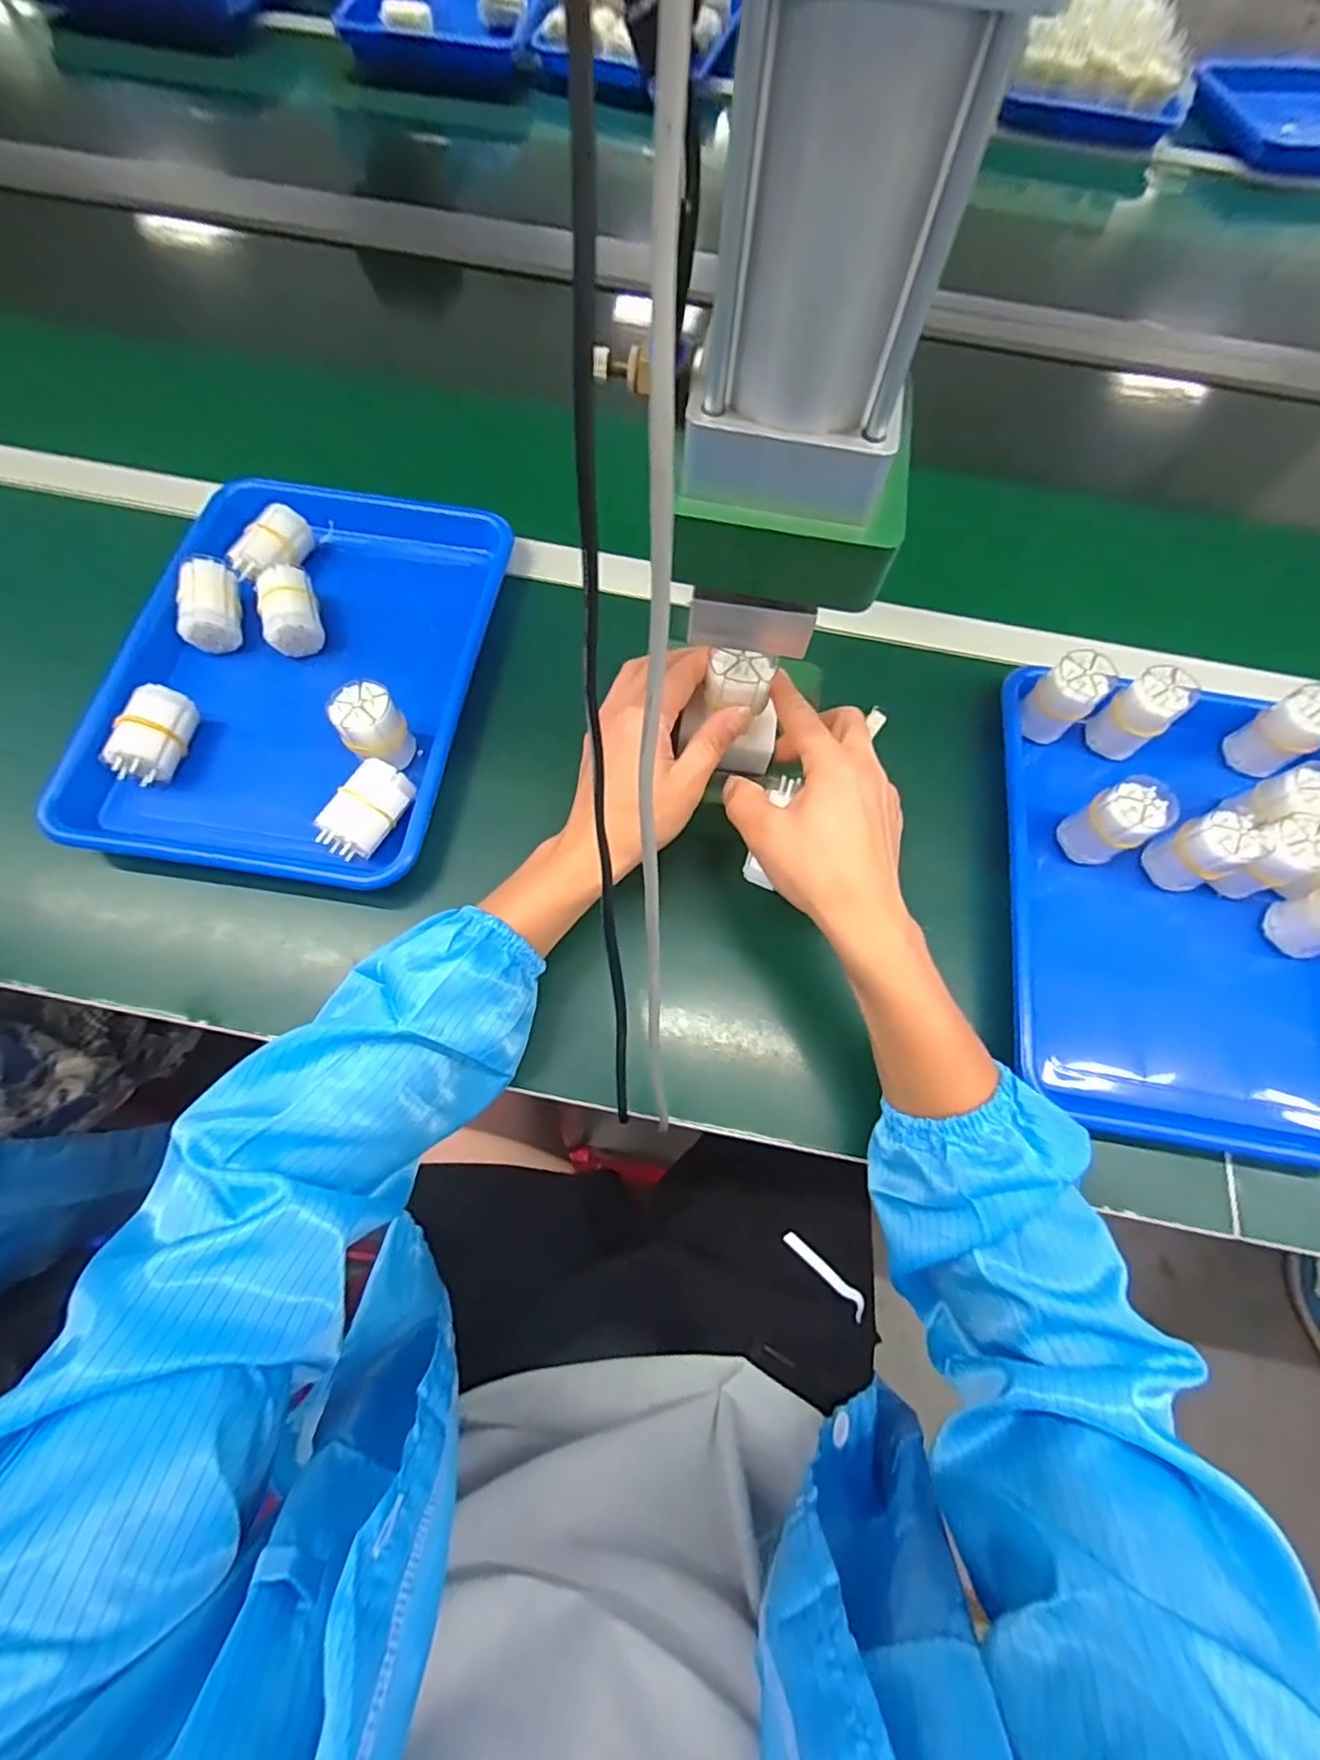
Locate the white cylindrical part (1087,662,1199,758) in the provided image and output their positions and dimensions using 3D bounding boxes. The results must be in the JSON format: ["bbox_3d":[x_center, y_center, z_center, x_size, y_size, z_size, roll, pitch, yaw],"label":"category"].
[{"bbox_3d":[0.344,-0.119,0.453,0.040,0.063,0.039,-36,74,-16],"label":"white cylindrical part"}]

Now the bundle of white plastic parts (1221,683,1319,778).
[{"bbox_3d":[0.449,-0.106,0.451,0.033,0.062,0.042,-28,72,-13],"label":"bundle of white plastic parts"}]

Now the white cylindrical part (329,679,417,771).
[{"bbox_3d":[-0.192,-0.101,0.423,0.040,0.056,0.035,-31,73,-14],"label":"white cylindrical part"}]

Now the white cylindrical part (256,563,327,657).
[{"bbox_3d":[-0.278,-0.204,0.477,0.040,0.042,0.071,-18,70,-10],"label":"white cylindrical part"}]

